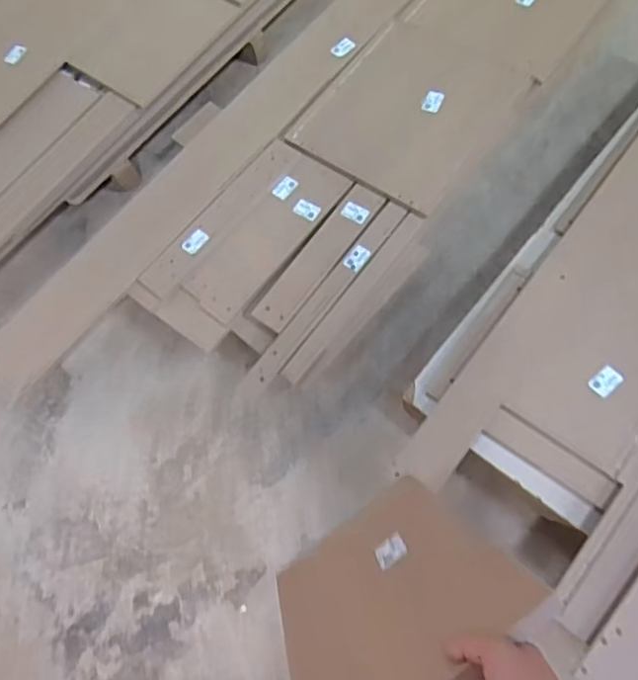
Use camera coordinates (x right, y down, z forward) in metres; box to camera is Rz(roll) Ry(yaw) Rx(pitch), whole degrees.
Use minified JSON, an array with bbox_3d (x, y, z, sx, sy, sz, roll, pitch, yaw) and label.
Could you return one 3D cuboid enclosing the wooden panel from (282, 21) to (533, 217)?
[{"bbox_3d":[0.233,-0.598,1.534,0.408,0.034,0.504,33,76,18],"label":"wooden panel"}]

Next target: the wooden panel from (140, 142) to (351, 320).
[{"bbox_3d":[-0.167,-0.265,1.453,0.240,0.026,0.500,35,76,18],"label":"wooden panel"}]

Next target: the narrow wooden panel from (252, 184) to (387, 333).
[{"bbox_3d":[0.003,-0.202,1.412,0.089,0.024,0.411,34,76,18],"label":"narrow wooden panel"}]

